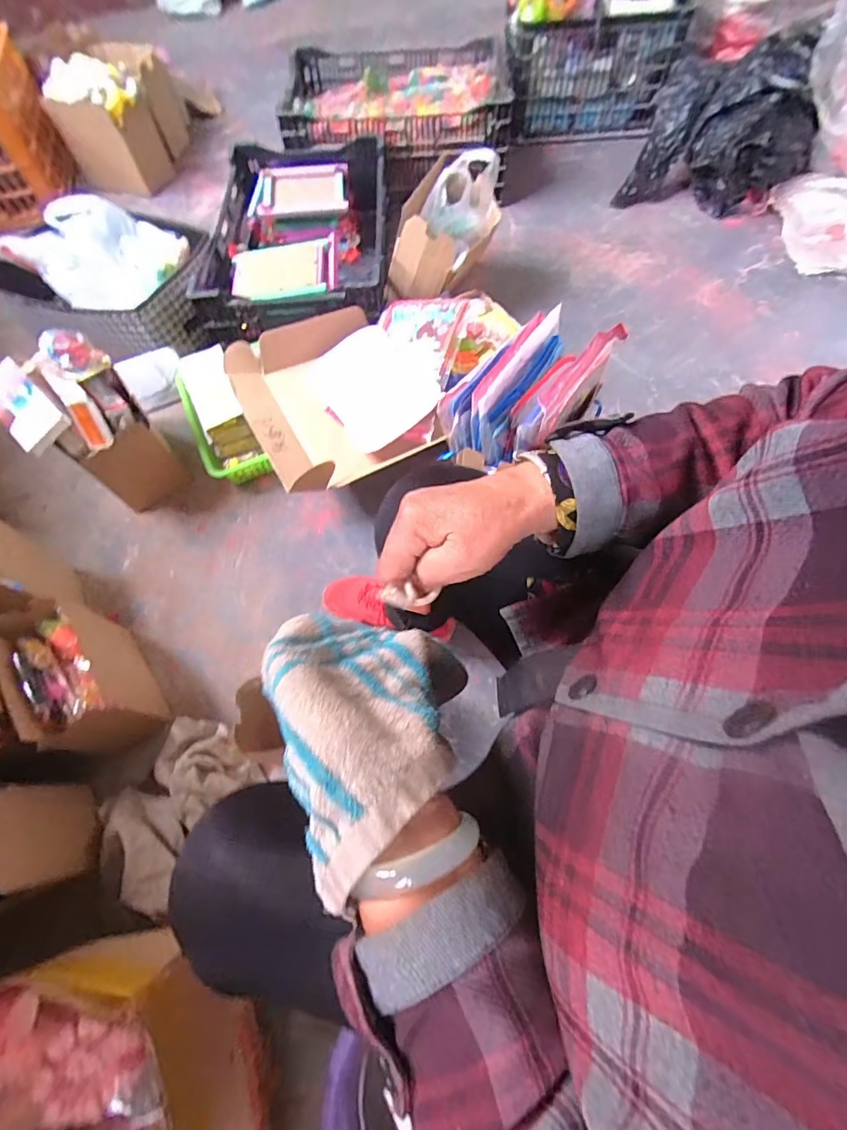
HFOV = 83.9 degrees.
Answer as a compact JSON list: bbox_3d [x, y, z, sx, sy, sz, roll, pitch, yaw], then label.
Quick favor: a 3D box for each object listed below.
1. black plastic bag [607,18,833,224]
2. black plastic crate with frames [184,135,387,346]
[{"bbox_3d":[0.796,-1.129,1.229,0.410,0.281,0.304,28,69,14],"label":"black plastic bag"},{"bbox_3d":[-0.302,-0.803,1.176,0.427,0.163,0.627,0,64,2],"label":"black plastic crate with frames"}]

